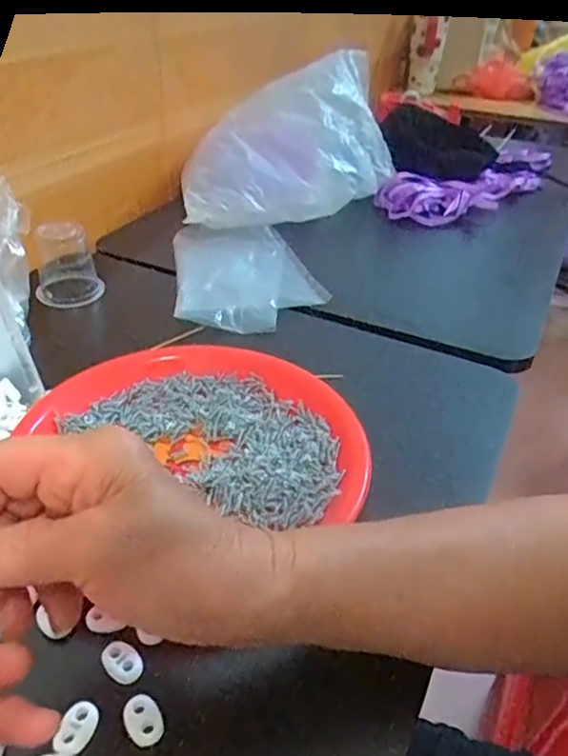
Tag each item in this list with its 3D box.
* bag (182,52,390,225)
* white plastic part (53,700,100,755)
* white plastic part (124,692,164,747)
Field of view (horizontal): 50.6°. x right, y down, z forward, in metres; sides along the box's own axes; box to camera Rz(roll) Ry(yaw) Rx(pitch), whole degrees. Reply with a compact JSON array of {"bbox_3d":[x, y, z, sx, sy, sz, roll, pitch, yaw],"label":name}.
[{"bbox_3d":[0.008,-0.275,0.720,0.294,0.149,0.144,-14,40,-22],"label":"bag"},{"bbox_3d":[-0.093,0.157,0.269,0.015,0.004,0.022,9,37,7],"label":"white plastic part"},{"bbox_3d":[-0.064,0.156,0.274,0.015,0.004,0.022,-19,42,-27],"label":"white plastic part"}]

